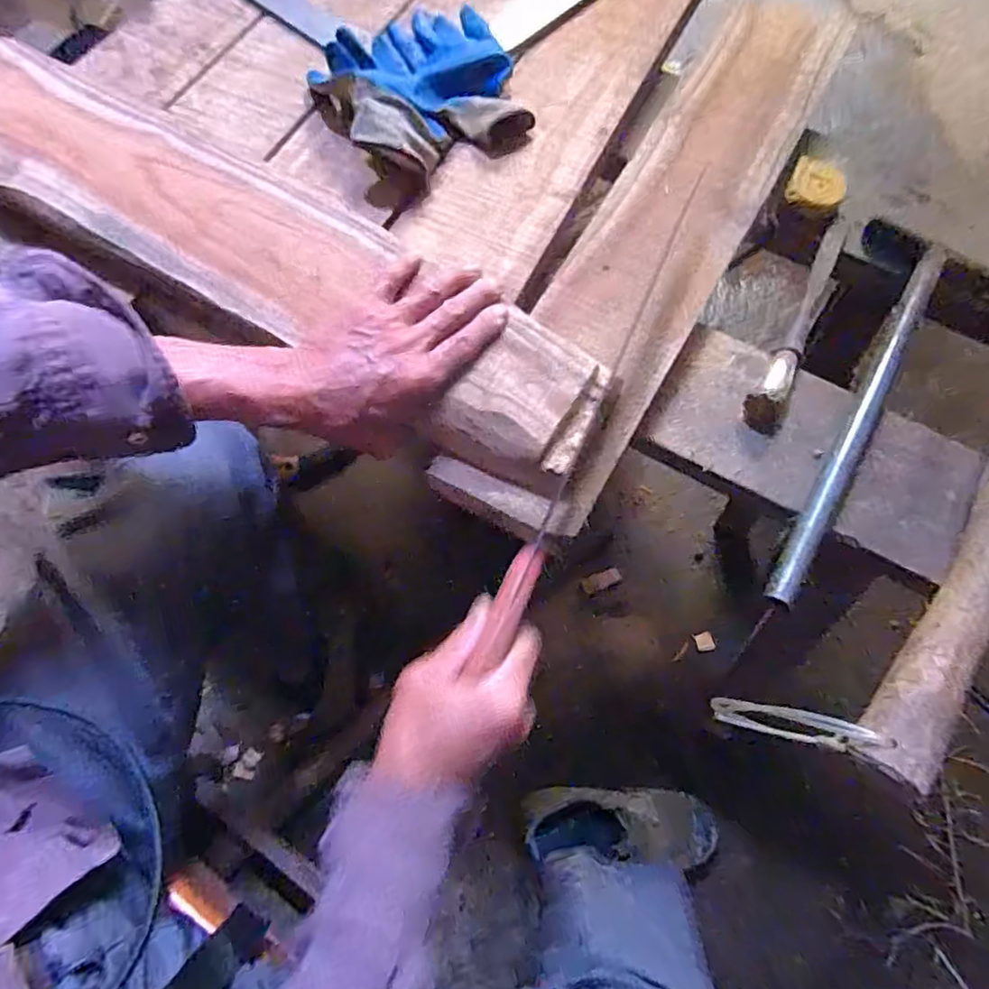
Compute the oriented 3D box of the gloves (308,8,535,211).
[{"bbox_3d":[-0.071,-0.383,0.557,0.176,0.051,0.203,-26,71,-11],"label":"gloves"}]

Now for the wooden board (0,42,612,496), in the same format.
[{"bbox_3d":[-0.209,-0.203,0.482,0.632,0.042,0.123,31,71,9],"label":"wooden board"}]

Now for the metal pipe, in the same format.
[{"bbox_3d":[0.303,-0.068,0.487,0.022,0.020,0.375,32,71,11],"label":"metal pipe"}]

